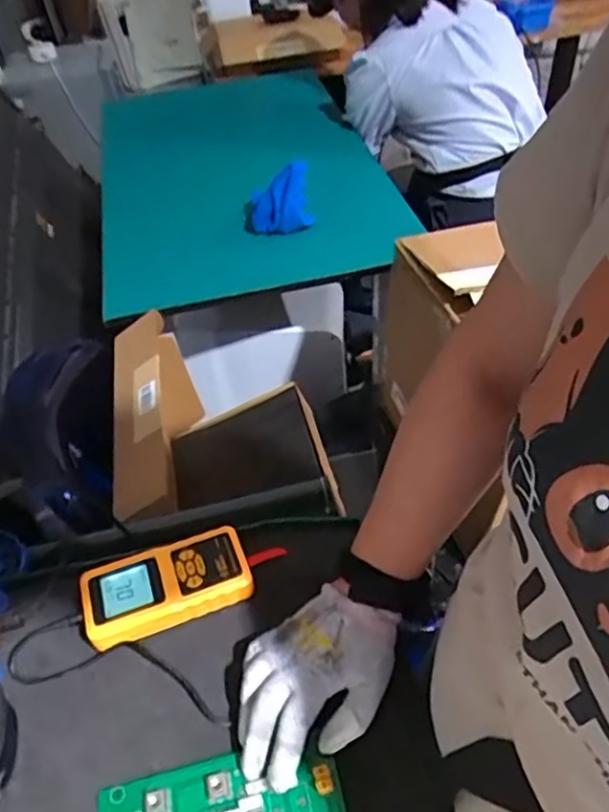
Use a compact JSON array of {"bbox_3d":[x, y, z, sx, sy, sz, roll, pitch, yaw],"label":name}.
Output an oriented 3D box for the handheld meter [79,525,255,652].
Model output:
[{"bbox_3d":[-0.121,0.155,0.559,0.141,0.026,0.068,-19,47,-11],"label":"handheld meter"}]

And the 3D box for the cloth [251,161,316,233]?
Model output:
[{"bbox_3d":[-0.041,-0.365,1.144,0.041,0.114,0.122,33,57,32],"label":"cloth"}]

